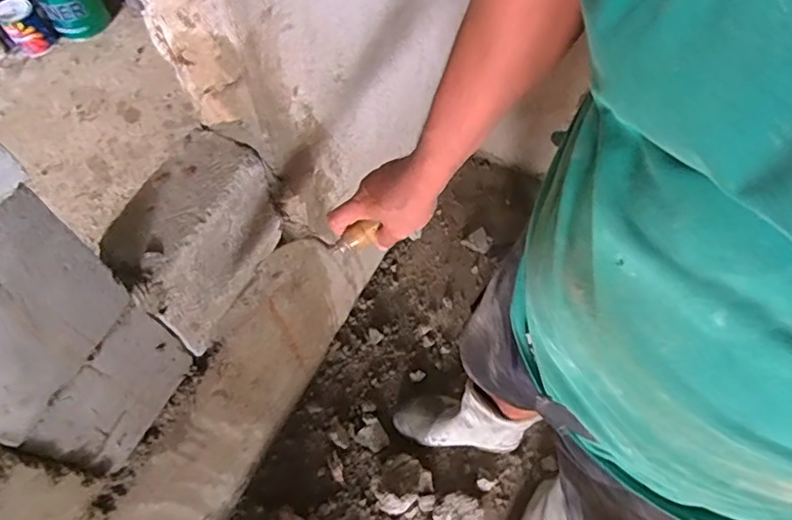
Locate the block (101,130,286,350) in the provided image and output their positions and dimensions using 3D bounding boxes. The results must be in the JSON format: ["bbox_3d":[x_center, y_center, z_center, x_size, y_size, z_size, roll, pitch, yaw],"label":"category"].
[{"bbox_3d":[-0.257,-0.017,0.694,0.104,0.178,0.232,20,63,9],"label":"block"}]

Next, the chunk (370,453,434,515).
[{"bbox_3d":[0.010,0.458,1.124,0.119,0.062,0.099,-31,67,-19],"label":"chunk"}]

